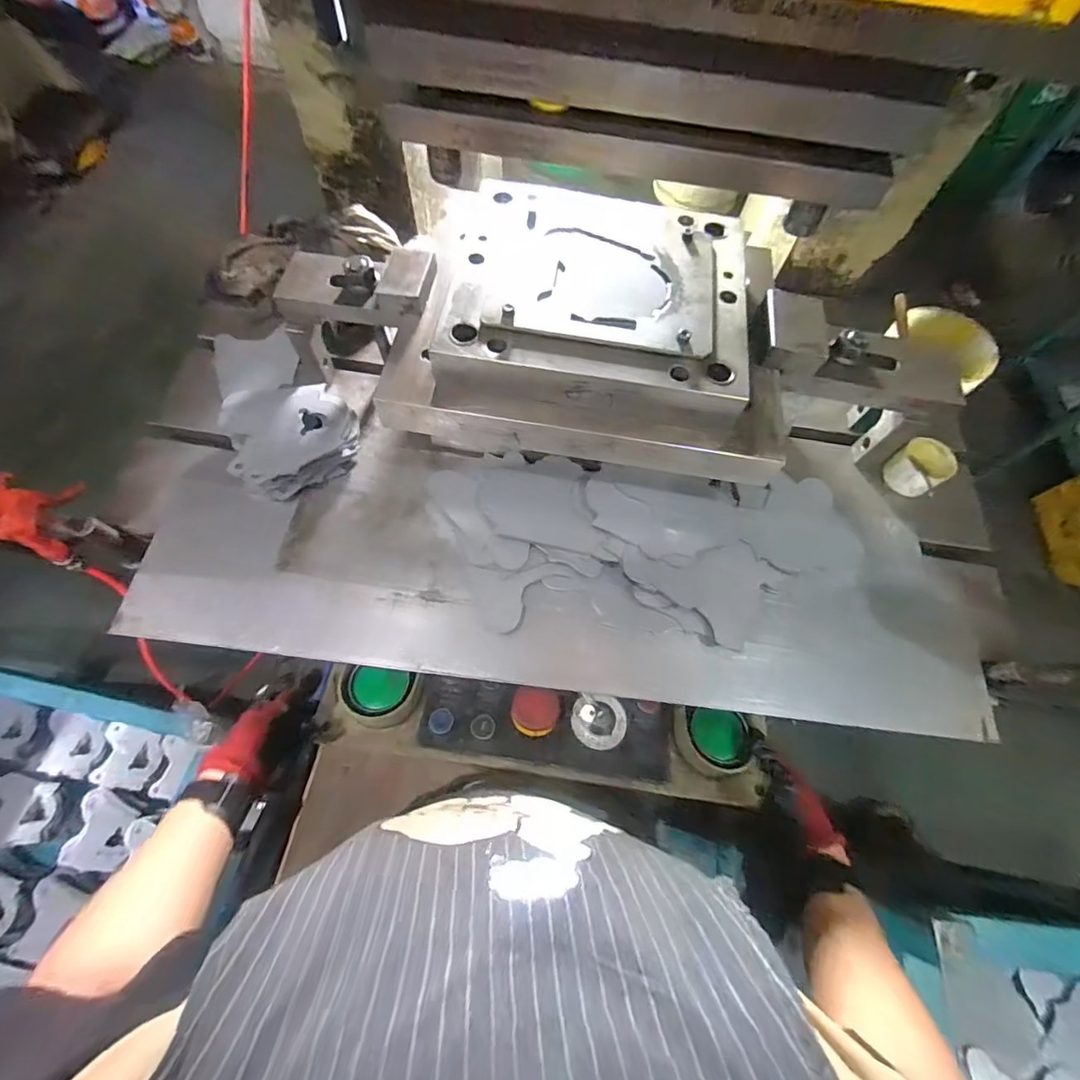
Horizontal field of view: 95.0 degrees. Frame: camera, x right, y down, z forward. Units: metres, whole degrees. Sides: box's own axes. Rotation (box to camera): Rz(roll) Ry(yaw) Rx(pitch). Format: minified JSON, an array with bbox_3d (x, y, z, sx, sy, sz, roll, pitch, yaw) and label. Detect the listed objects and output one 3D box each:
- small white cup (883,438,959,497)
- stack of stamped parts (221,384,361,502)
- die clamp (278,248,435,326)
[{"bbox_3d":[0.516,-0.098,0.673,0.062,0.049,0.066,-26,69,-14],"label":"small white cup"},{"bbox_3d":[-0.319,-0.138,0.642,0.154,0.048,0.157,-24,69,-14],"label":"stack of stamped parts"},{"bbox_3d":[-0.220,-0.299,0.590,0.186,0.060,0.093,8,65,0],"label":"die clamp"}]

